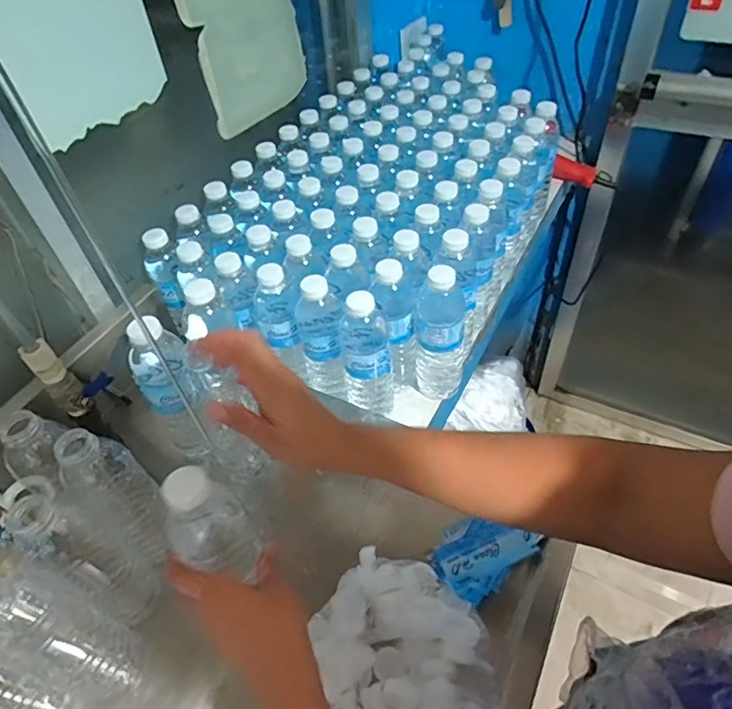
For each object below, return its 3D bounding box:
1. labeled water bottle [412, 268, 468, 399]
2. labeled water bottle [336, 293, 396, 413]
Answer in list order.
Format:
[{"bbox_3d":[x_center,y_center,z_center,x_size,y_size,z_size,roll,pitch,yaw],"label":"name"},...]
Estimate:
[{"bbox_3d":[0.099,-0.029,0.674,0.071,0.206,0.076,-3,48,3],"label":"labeled water bottle"},{"bbox_3d":[0.000,0.007,0.649,0.061,0.204,0.068,-3,48,3],"label":"labeled water bottle"}]

